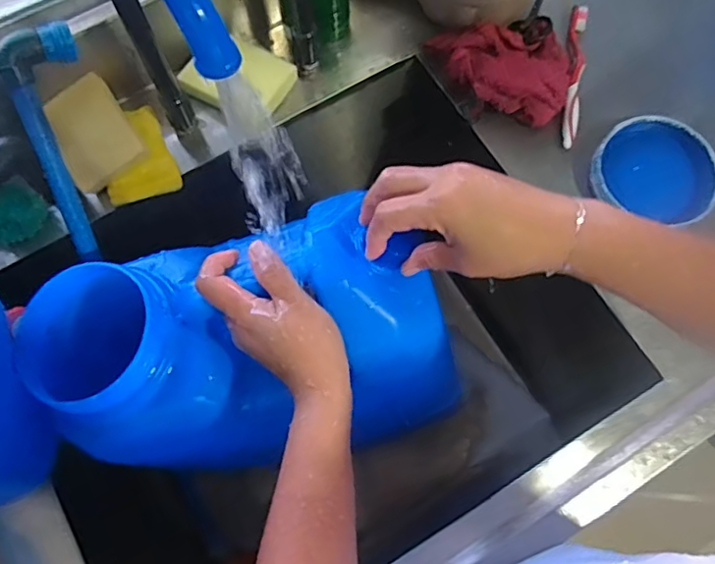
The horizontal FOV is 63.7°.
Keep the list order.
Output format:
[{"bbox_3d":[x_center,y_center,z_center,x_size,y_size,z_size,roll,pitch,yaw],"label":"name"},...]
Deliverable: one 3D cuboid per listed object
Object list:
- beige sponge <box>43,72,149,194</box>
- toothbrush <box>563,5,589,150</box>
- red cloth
[{"bbox_3d":[-0.263,-0.148,0.571,0.074,0.017,0.096,-32,101,-8],"label":"beige sponge"},{"bbox_3d":[0.235,-0.225,0.621,0.018,0.017,0.180,9,71,4],"label":"toothbrush"},{"bbox_3d":[0.150,-0.233,0.606,0.156,0.041,0.106,17,72,7],"label":"red cloth"}]

